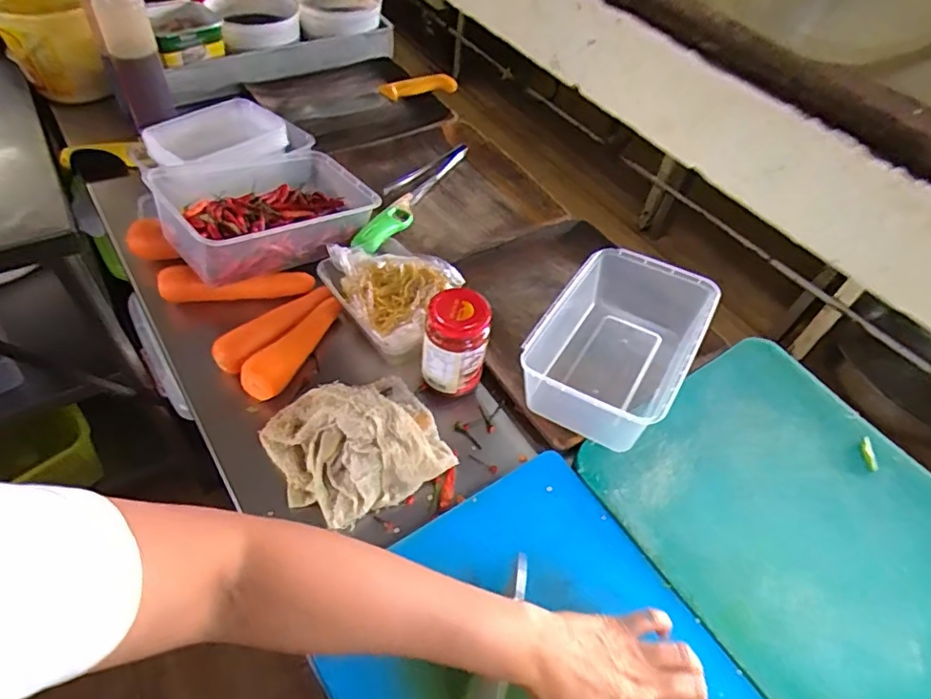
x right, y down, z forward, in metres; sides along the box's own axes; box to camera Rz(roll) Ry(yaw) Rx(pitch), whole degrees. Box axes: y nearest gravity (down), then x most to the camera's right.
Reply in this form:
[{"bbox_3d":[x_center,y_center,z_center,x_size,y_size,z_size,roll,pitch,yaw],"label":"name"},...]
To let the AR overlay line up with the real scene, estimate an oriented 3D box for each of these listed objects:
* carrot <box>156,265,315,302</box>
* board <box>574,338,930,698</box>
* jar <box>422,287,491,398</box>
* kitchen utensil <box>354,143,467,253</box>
[{"bbox_3d":[-0.288,-0.082,0.707,0.182,0.034,0.036,-2,51,-8],"label":"carrot"},{"bbox_3d":[0.359,0.181,0.581,0.340,0.018,0.381,-26,58,-24],"label":"board"},{"bbox_3d":[-0.011,-0.007,0.626,0.068,0.108,0.068,3,51,-4],"label":"jar"},{"bbox_3d":[-0.091,-0.236,0.835,0.068,0.034,0.313,20,52,10],"label":"kitchen utensil"}]

